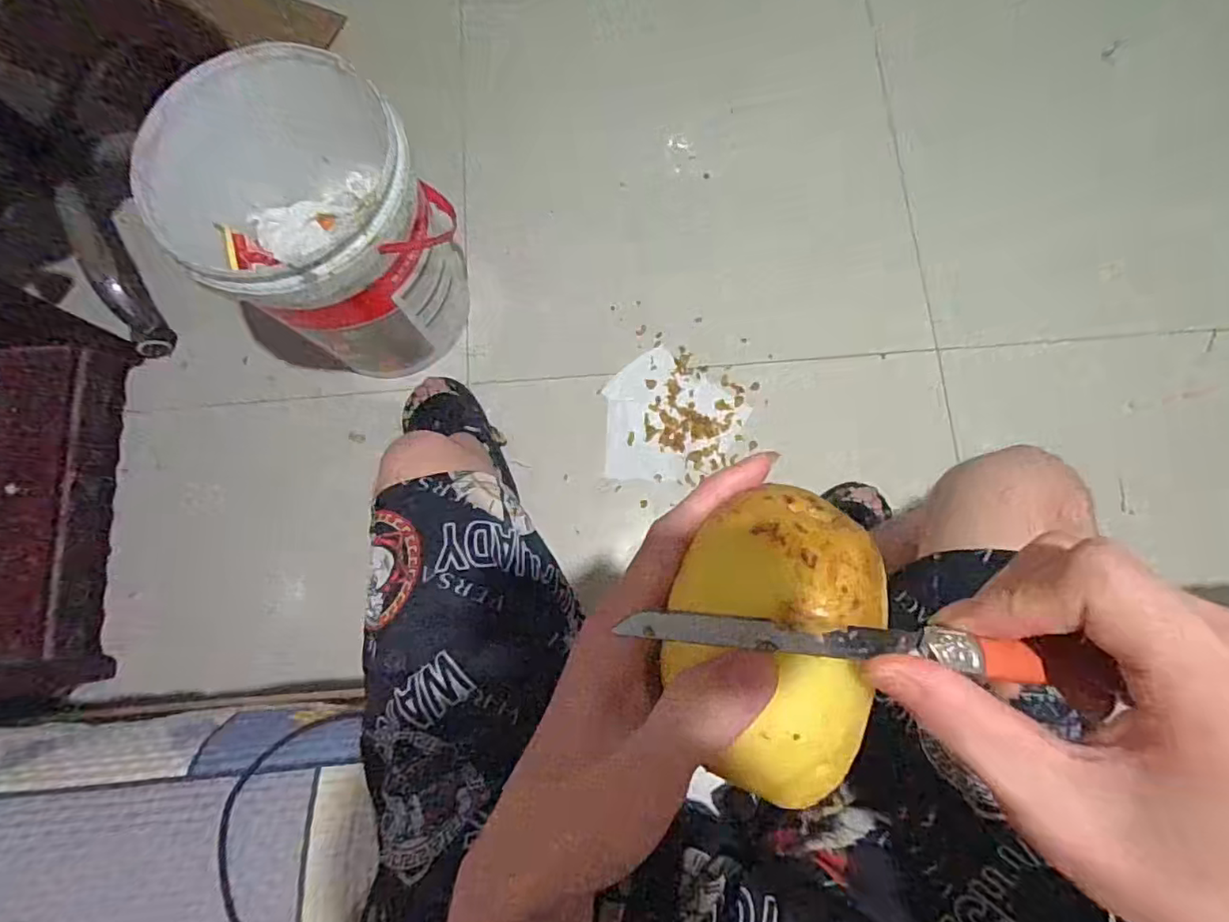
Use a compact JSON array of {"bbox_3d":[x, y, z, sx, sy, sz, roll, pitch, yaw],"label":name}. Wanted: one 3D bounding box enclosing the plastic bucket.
[{"bbox_3d":[-0.408,-0.324,0.847,0.346,0.359,0.294,35,81,7],"label":"plastic bucket"}]

